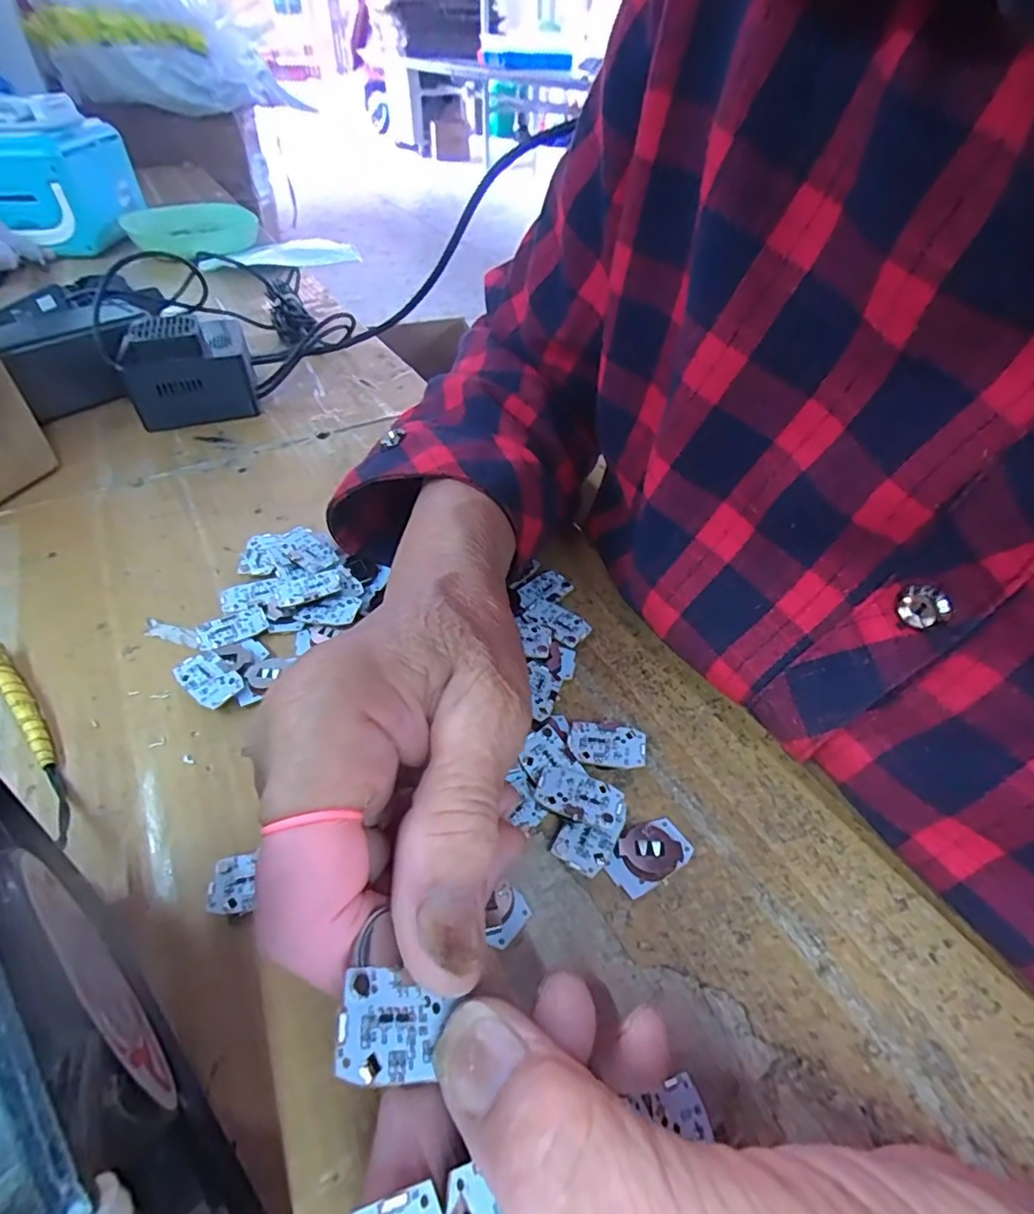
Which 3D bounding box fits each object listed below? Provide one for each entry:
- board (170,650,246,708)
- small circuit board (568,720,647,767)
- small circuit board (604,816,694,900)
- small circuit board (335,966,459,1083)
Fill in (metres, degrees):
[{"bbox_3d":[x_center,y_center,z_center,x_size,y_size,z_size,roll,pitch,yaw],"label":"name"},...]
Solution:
[{"bbox_3d":[-0.129,0.031,0.244,0.029,0.007,0.018,31,52,26],"label":"board"},{"bbox_3d":[0.035,0.054,0.228,0.029,0.006,0.018,5,45,3],"label":"small circuit board"},{"bbox_3d":[0.045,0.084,0.199,0.030,0.006,0.019,-20,49,-21],"label":"small circuit board"},{"bbox_3d":[-0.023,0.079,0.111,0.023,0.004,0.017,28,36,-33],"label":"small circuit board"}]

